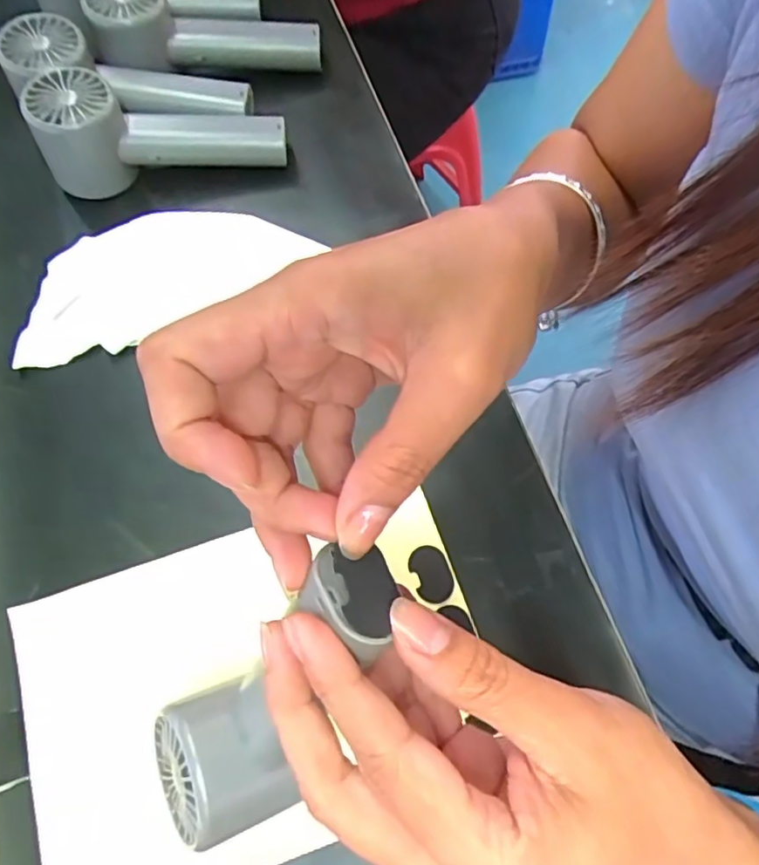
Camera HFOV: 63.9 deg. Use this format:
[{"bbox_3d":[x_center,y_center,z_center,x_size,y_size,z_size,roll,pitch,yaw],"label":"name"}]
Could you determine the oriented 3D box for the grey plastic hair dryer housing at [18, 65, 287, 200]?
[{"bbox_3d":[-0.137,-0.190,0.391,0.149,0.061,0.058,-5,68,-3],"label":"grey plastic hair dryer housing"}]

